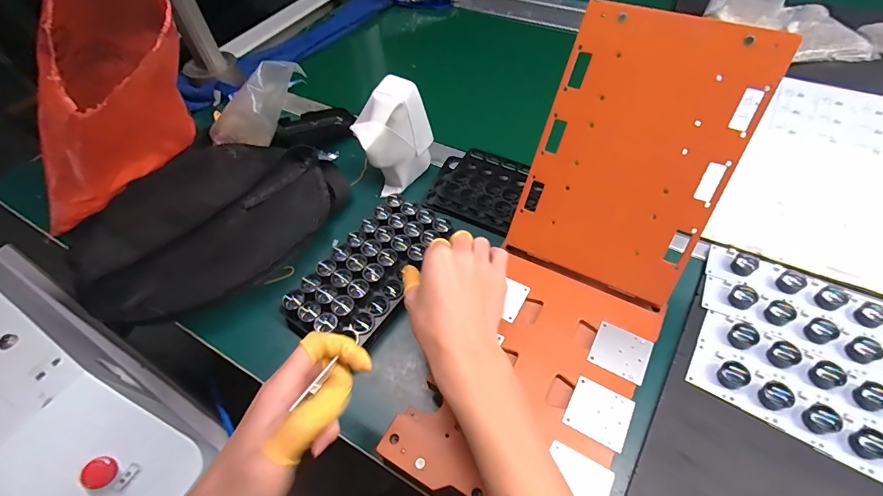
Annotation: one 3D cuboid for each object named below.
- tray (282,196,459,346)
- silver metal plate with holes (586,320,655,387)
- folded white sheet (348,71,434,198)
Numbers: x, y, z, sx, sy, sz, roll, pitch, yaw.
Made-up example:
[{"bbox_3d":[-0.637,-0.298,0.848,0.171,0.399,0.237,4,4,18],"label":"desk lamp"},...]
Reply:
[{"bbox_3d":[-0.075,0.023,0.445,0.098,0.027,0.192,27,60,22],"label":"tray"},{"bbox_3d":[0.161,0.093,0.361,0.047,0.004,0.044,25,59,21],"label":"silver metal plate with holes"},{"bbox_3d":[-0.060,-0.141,0.510,0.100,0.111,0.068,-34,59,-19],"label":"folded white sheet"}]

